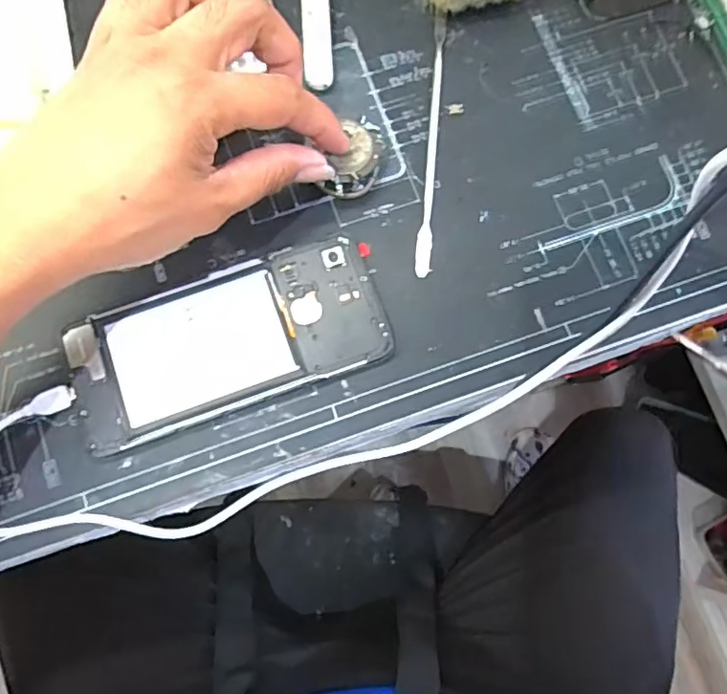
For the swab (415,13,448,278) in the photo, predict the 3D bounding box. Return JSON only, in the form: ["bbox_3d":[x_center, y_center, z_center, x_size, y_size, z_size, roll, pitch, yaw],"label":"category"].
[{"bbox_3d":[0.038,-0.115,0.320,0.008,0.004,0.156,5,79,0],"label":"swab"}]

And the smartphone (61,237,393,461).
[{"bbox_3d":[-0.068,-0.004,0.296,0.156,0.008,0.070,-20,82,-4],"label":"smartphone"}]

